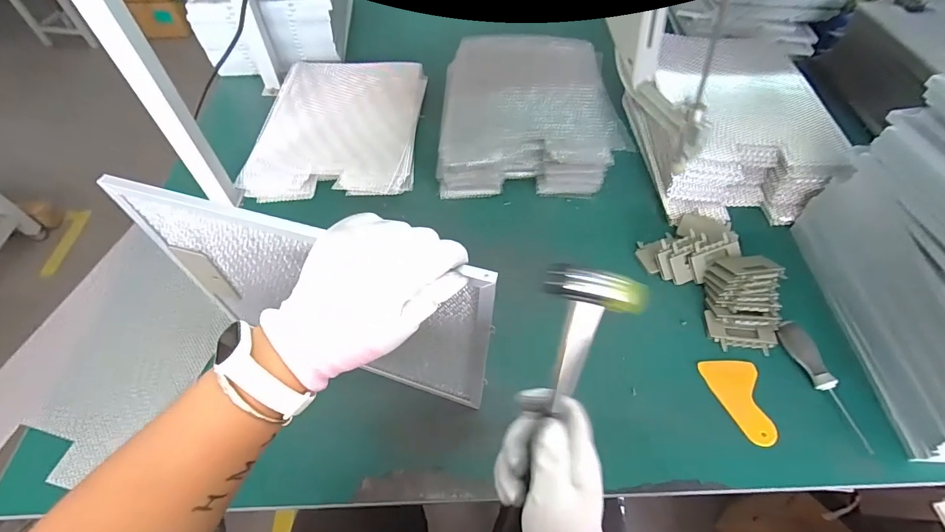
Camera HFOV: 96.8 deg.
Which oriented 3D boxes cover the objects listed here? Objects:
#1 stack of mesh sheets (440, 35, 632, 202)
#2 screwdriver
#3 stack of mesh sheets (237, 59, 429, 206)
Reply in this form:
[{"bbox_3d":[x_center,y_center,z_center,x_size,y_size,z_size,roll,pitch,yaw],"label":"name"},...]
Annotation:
[{"bbox_3d":[0.090,-0.277,0.749,0.280,0.093,0.347,4,55,2],"label":"stack of mesh sheets"},{"bbox_3d":[0.432,0.139,0.510,0.019,0.027,0.156,-12,56,-10],"label":"screwdriver"},{"bbox_3d":[-0.231,-0.259,0.765,0.264,0.033,0.361,2,55,0],"label":"stack of mesh sheets"}]

